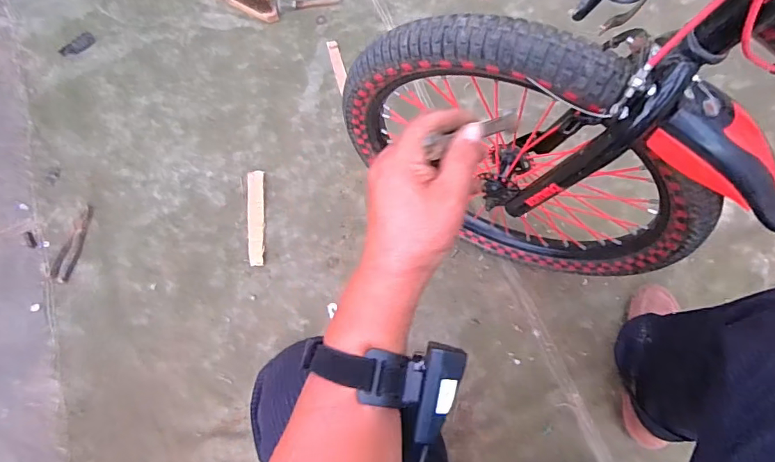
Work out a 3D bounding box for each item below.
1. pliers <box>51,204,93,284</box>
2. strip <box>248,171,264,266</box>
[{"bbox_3d":[-0.701,0.026,1.033,0.045,0.017,0.174,11,76,10],"label":"pliers"},{"bbox_3d":[-0.282,-0.029,0.995,0.036,0.009,0.207,-6,74,5],"label":"strip"}]

